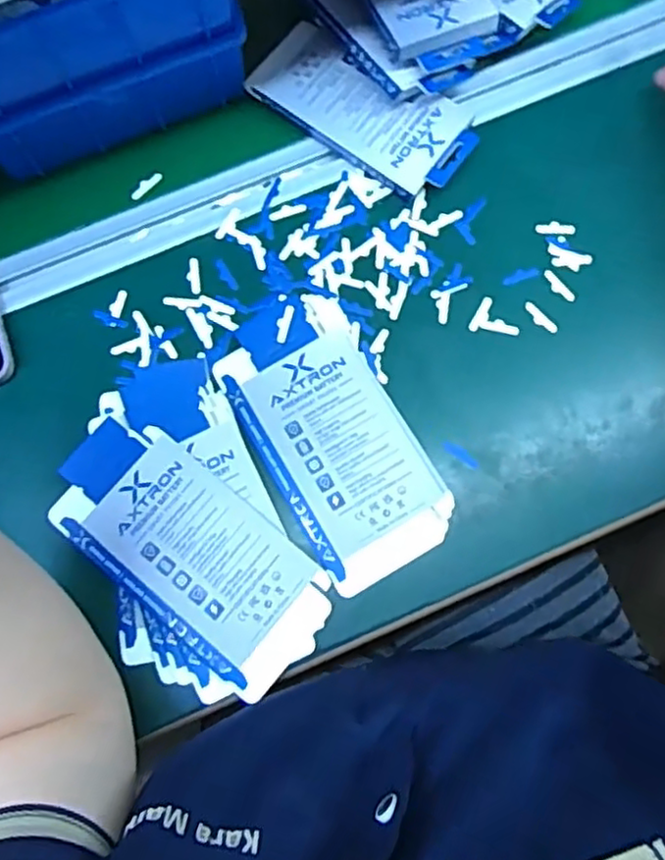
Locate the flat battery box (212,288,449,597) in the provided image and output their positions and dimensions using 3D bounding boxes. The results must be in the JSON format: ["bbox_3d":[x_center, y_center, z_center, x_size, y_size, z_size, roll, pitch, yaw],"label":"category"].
[{"bbox_3d":[-0.002,0.003,0.448,0.094,0.007,0.192,-28,77,-5],"label":"flat battery box"}]

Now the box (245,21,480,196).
[{"bbox_3d":[0.024,-0.232,0.496,0.162,0.021,0.073,33,79,9],"label":"box"}]

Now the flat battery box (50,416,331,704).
[{"bbox_3d":[-0.092,0.074,0.428,0.189,0.007,0.089,39,80,10],"label":"flat battery box"}]

